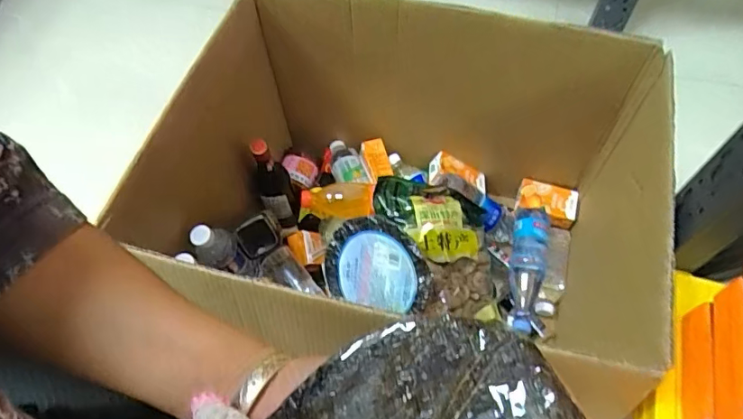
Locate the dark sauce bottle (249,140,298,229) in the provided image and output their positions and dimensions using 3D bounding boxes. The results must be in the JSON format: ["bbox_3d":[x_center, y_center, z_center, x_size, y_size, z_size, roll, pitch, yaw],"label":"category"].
[{"bbox_3d":[-0.178,-0.039,0.950,0.055,0.231,0.061,-13,61,-5],"label":"dark sauce bottle"}]

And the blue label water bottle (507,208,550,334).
[{"bbox_3d":[0.287,0.109,0.941,0.065,0.062,0.224,7,88,6],"label":"blue label water bottle"}]

